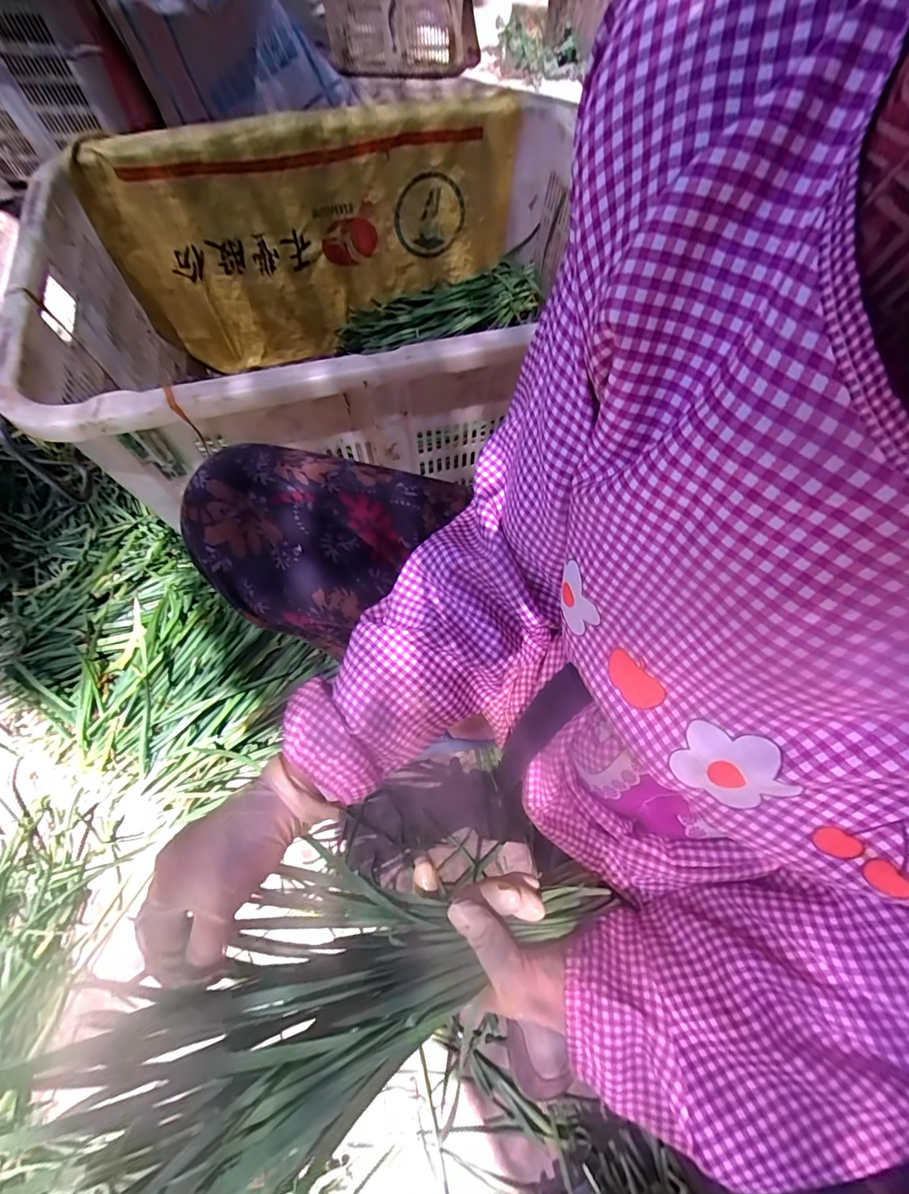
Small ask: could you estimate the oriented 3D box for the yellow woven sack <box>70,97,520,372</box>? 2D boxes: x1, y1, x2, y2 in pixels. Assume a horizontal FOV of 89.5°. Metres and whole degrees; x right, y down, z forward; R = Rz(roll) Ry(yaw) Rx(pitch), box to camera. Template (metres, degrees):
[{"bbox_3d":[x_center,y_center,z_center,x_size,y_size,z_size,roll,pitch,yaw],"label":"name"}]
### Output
[{"bbox_3d":[-0.186,-0.532,0.705,0.581,0.291,0.063,-26,68,-14],"label":"yellow woven sack"}]

